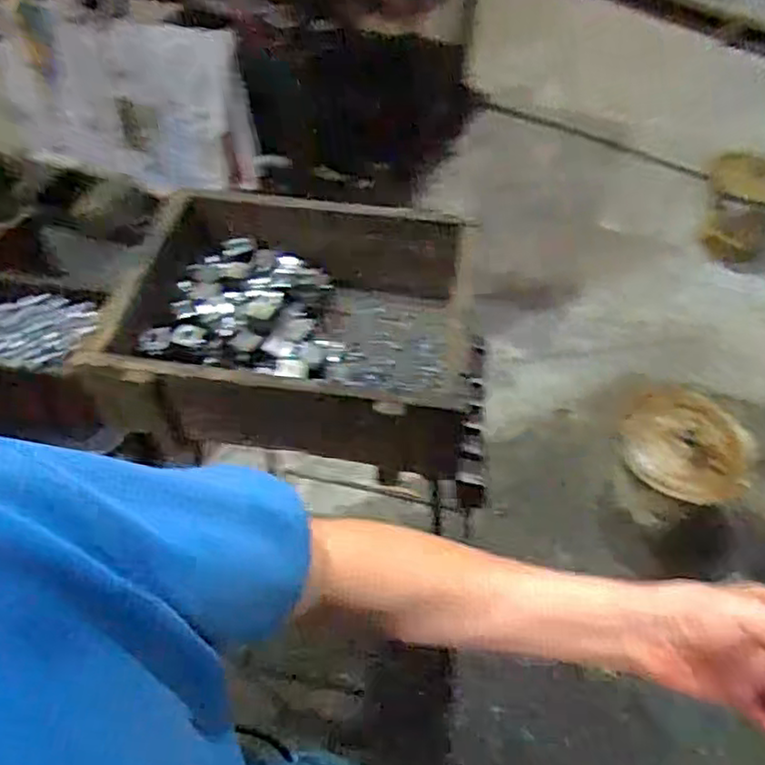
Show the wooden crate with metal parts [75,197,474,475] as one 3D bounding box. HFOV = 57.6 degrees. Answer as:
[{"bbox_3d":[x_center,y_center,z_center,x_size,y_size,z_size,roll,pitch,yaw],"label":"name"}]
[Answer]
[{"bbox_3d":[-0.099,-0.063,0.813,0.390,0.129,0.311,4,51,3],"label":"wooden crate with metal parts"}]

